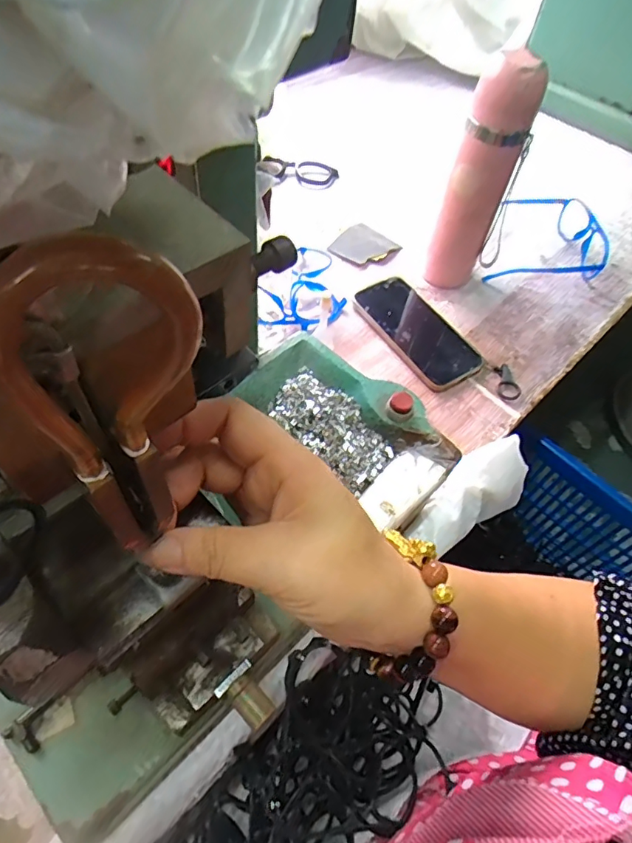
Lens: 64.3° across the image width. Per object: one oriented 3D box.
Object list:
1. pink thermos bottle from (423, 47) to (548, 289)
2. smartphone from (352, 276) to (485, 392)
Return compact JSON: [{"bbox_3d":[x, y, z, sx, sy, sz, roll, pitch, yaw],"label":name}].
[{"bbox_3d":[0.176,-0.263,0.552,0.058,0.238,0.067,16,56,6],"label":"pink thermos bottle"},{"bbox_3d":[0.117,-0.106,0.579,0.085,0.018,0.159,-28,62,-21],"label":"smartphone"}]

